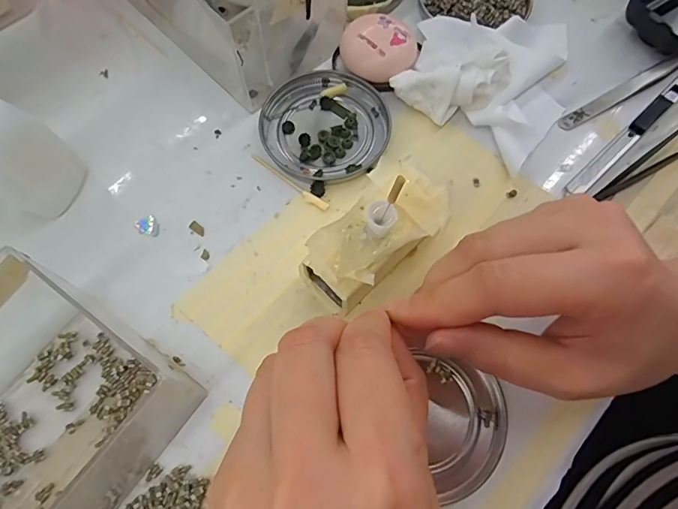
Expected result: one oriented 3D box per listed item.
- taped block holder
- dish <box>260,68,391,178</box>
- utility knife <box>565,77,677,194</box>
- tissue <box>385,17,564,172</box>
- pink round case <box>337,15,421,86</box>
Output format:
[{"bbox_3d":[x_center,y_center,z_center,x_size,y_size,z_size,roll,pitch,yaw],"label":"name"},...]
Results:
[{"bbox_3d":[0.021,-0.007,0.234,0.047,0.043,0.084,34,73,11],"label":"taped block holder"},{"bbox_3d":[-0.009,-0.081,0.281,0.075,0.008,0.076,0,69,0],"label":"dish"},{"bbox_3d":[0.187,-0.079,0.281,0.128,0.008,0.010,-41,75,-14],"label":"utility knife"},{"bbox_3d":[0.102,-0.124,0.288,0.102,0.025,0.113,37,73,12],"label":"tissue"},{"bbox_3d":[0.025,-0.132,0.290,0.047,0.021,0.041,17,70,6],"label":"pink round case"}]

